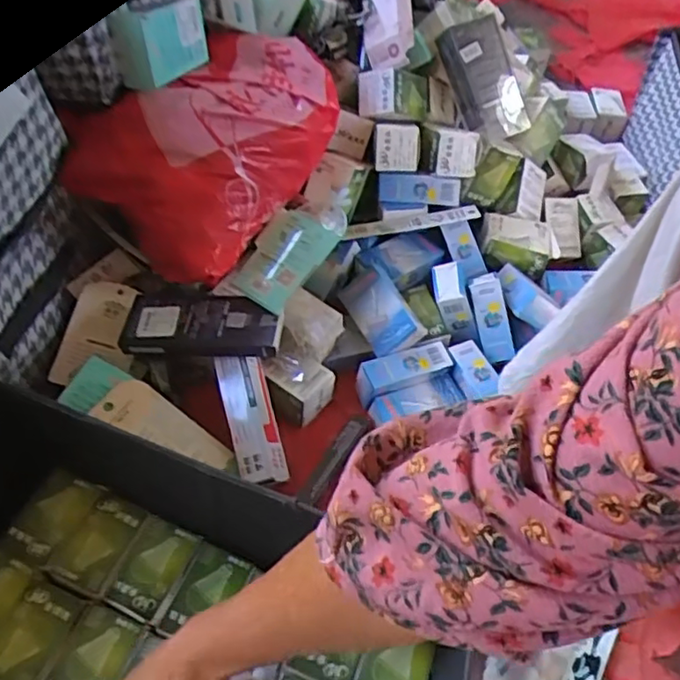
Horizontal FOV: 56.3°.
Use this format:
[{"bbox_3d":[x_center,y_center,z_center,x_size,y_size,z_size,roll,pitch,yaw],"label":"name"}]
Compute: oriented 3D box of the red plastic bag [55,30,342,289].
[{"bbox_3d":[-0.136,-0.212,0.693,0.188,0.134,0.279,32,57,19],"label":"red plastic bag"}]

